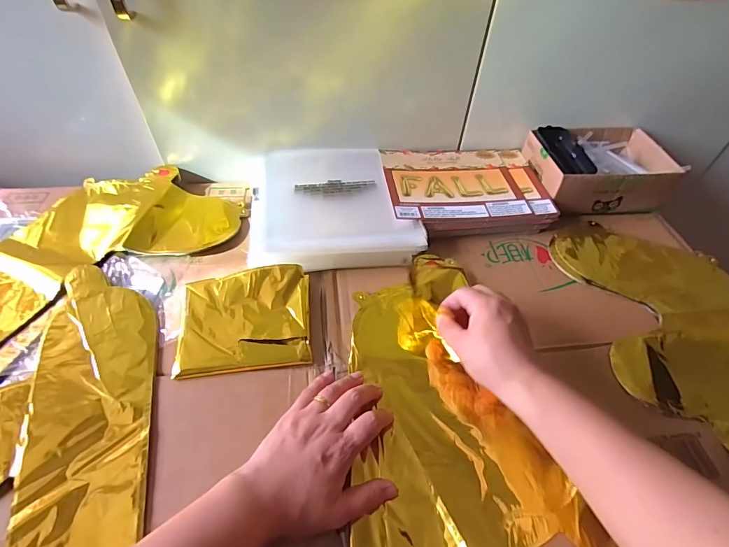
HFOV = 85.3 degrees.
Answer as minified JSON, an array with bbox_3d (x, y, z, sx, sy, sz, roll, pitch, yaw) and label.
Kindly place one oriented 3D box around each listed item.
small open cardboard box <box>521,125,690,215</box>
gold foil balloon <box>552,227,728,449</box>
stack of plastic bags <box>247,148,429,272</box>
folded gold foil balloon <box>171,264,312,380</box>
[{"bbox_3d":[0.357,-0.163,0.612,0.191,0.063,0.134,-4,49,-7],"label":"small open cardboard box"},{"bbox_3d":[0.371,0.100,0.421,0.200,0.023,0.415,-3,54,-4],"label":"gold foil balloon"},{"bbox_3d":[-0.048,-0.102,0.544,0.212,0.032,0.218,-7,54,-7],"label":"stack of plastic bags"},{"bbox_3d":[-0.131,0.048,0.435,0.136,0.015,0.120,-6,54,-6],"label":"folded gold foil balloon"}]

